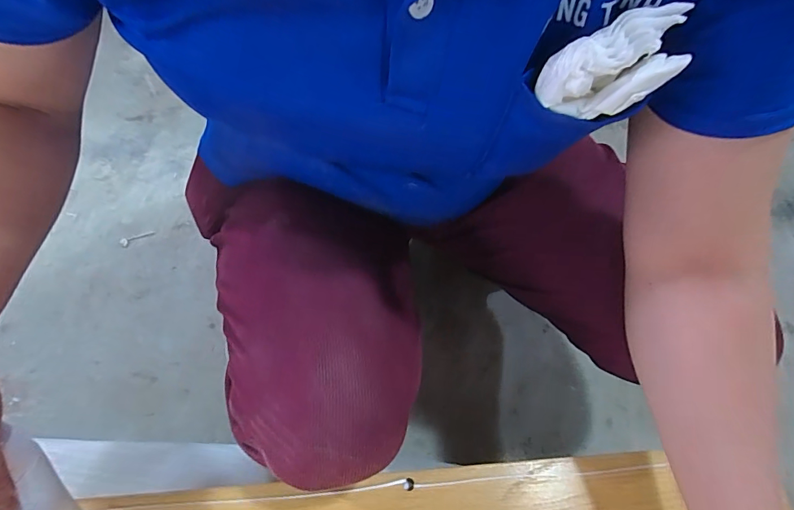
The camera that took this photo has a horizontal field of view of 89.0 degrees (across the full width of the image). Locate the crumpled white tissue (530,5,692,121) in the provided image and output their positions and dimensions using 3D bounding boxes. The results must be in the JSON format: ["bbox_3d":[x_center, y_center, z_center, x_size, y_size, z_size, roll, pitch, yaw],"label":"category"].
[{"bbox_3d":[0.094,-0.082,0.178,0.052,0.044,0.022,-5,62,-5],"label":"crumpled white tissue"}]

